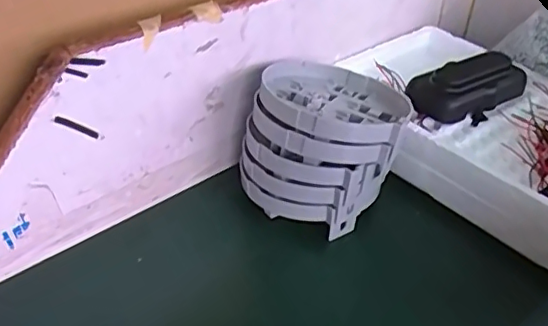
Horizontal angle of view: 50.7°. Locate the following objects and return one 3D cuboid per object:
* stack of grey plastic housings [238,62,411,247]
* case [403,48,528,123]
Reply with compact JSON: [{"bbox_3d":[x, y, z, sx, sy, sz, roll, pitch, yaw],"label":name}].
[{"bbox_3d":[0.041,-0.021,0.427,0.104,0.082,0.111,18,39,18],"label":"stack of grey plastic housings"},{"bbox_3d":[0.160,-0.063,0.473,0.105,0.032,0.041,-18,42,-27],"label":"case"}]

